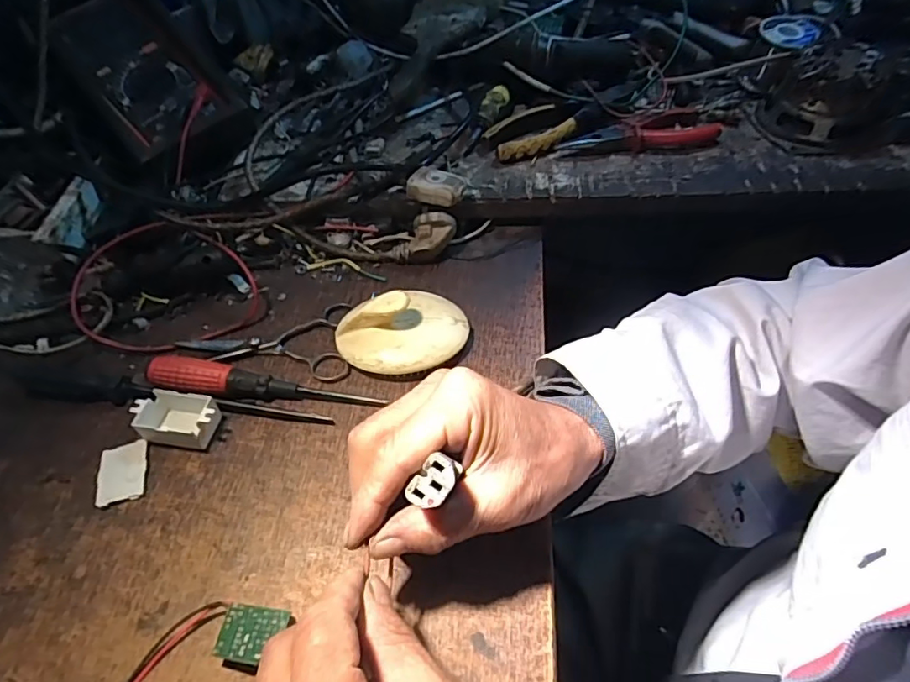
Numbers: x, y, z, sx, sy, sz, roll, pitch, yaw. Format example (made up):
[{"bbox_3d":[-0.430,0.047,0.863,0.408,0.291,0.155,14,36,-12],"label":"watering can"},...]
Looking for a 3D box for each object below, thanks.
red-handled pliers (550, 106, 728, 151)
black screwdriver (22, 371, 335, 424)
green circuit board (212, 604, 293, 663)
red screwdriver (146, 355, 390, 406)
[{"bbox_3d":[0.166,-0.186,0.482,0.143,0.009,0.050,-16,52,-10],"label":"red-handled pliers"},{"bbox_3d":[-0.185,0.037,0.353,0.211,0.018,0.017,6,52,8],"label":"black screwdriver"},{"bbox_3d":[-0.097,0.139,0.257,0.033,0.004,0.023,-2,54,17],"label":"green circuit board"},{"bbox_3d":[-0.125,0.029,0.357,0.152,0.024,0.021,3,52,5],"label":"red screwdriver"}]

